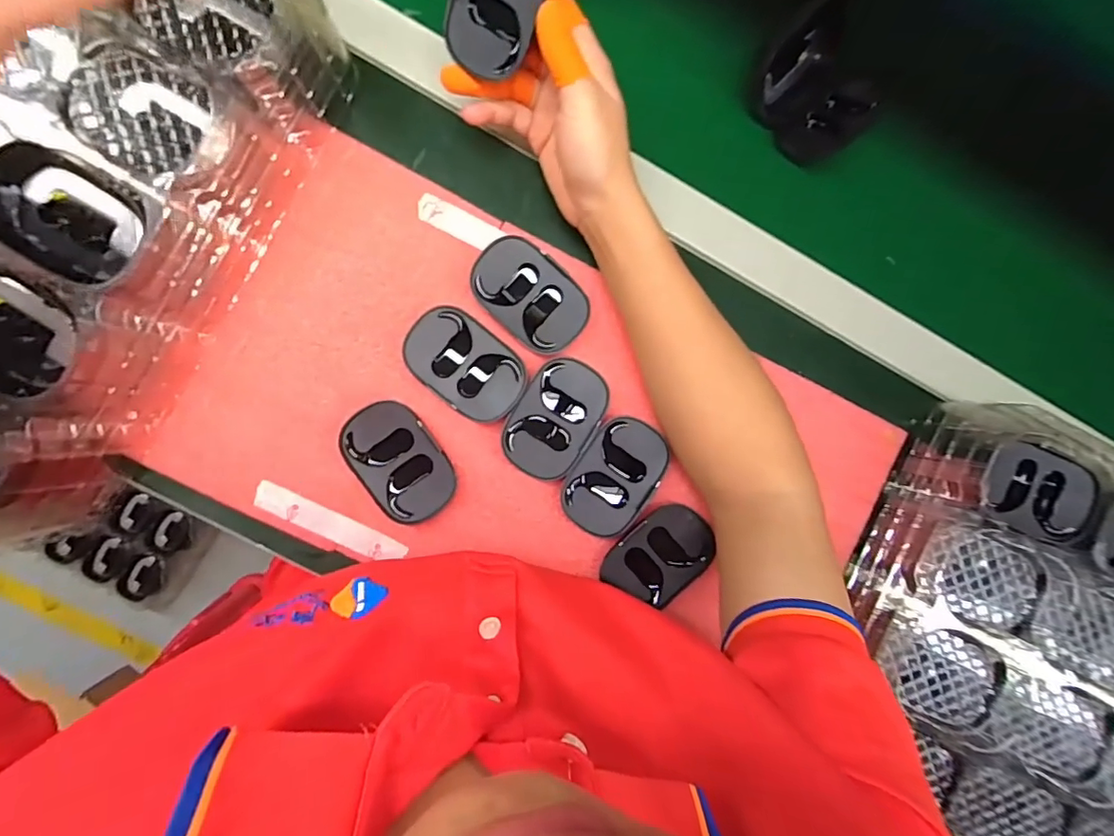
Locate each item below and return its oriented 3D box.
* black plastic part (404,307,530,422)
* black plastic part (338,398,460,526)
[{"bbox_3d":[-0.066,-0.039,0.398,0.090,0.010,0.061,34,87,-4],"label":"black plastic part"},{"bbox_3d":[-0.113,0.031,0.395,0.059,0.019,0.088,-37,93,-4],"label":"black plastic part"}]

